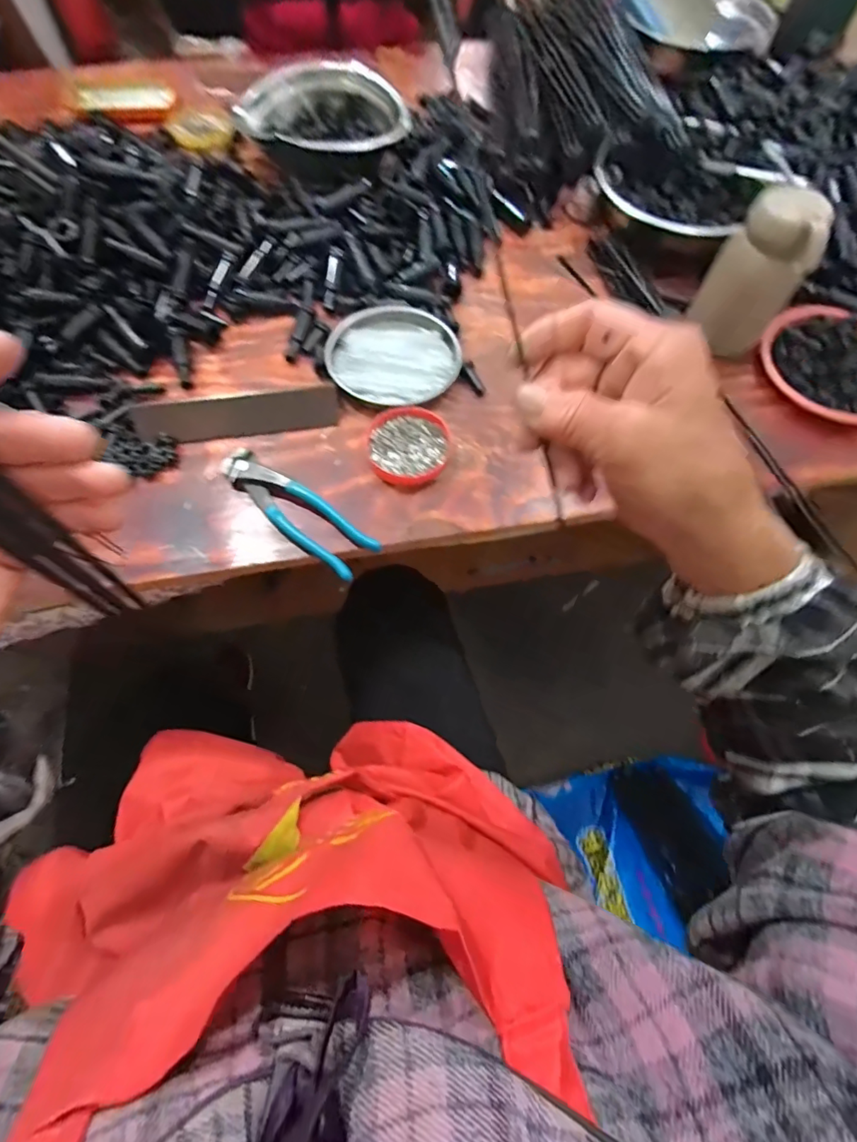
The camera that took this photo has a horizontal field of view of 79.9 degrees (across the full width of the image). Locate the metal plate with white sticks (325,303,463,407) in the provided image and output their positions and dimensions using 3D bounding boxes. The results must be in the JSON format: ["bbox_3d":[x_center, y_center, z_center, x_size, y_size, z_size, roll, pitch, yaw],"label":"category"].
[{"bbox_3d":[-0.036,-0.223,0.539,0.134,0.027,0.126,0,65,-1],"label":"metal plate with white sticks"}]

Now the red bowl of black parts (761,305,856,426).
[{"bbox_3d":[0.442,-0.221,0.551,0.149,0.033,0.142,0,65,-1],"label":"red bowl of black parts"}]

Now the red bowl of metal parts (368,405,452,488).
[{"bbox_3d":[-0.019,-0.120,0.489,0.076,0.018,0.077,0,65,-1],"label":"red bowl of metal parts"}]

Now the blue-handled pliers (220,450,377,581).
[{"bbox_3d":[-0.119,-0.053,0.460,0.163,0.018,0.044,37,70,15],"label":"blue-handled pliers"}]

